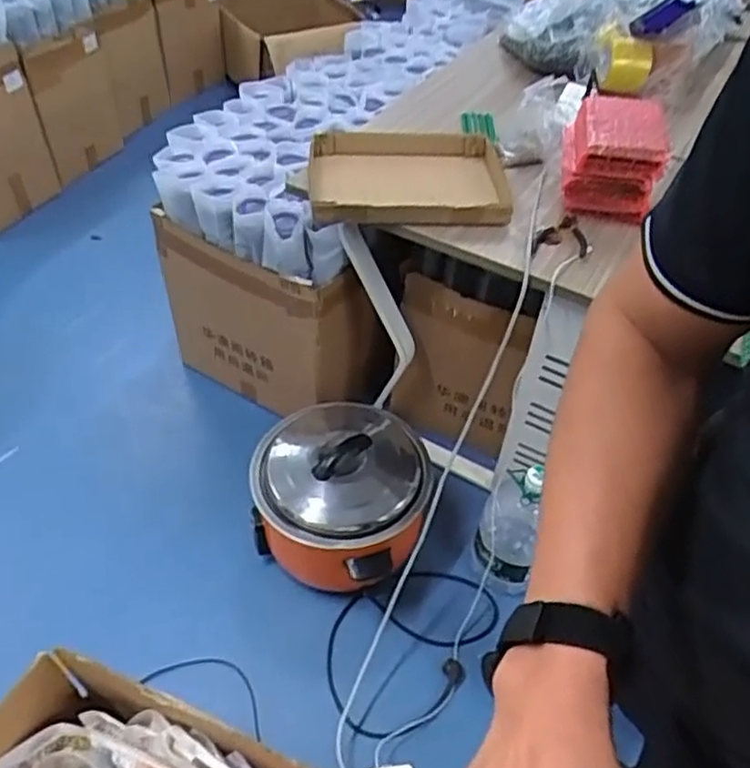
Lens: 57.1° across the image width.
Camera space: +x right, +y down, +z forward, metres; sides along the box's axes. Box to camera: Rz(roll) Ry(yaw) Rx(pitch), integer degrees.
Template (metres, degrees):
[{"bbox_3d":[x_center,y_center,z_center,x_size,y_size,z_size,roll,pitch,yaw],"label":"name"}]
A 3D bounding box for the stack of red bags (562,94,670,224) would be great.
[{"bbox_3d":[0.445,-0.429,1.304,0.176,0.144,0.192,13,47,8],"label":"stack of red bags"}]

